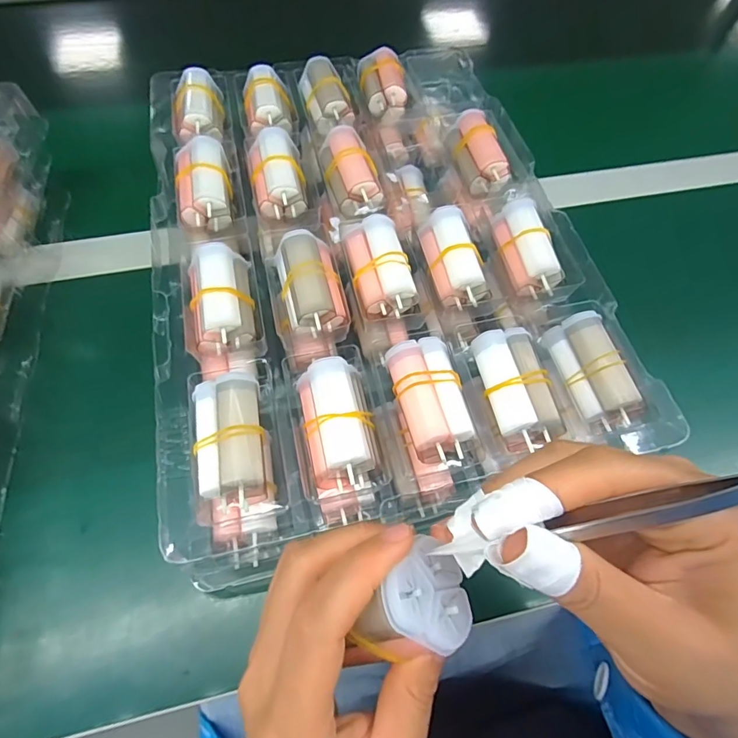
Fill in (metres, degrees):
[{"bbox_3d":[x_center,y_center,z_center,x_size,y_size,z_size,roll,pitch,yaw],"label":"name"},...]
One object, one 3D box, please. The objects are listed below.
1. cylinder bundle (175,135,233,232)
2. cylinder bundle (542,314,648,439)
[{"bbox_3d":[-0.116,-0.131,0.316,0.035,0.024,0.064,-9,64,-7],"label":"cylinder bundle"},{"bbox_3d":[0.130,0.000,0.261,0.027,0.020,0.066,-13,64,-9],"label":"cylinder bundle"}]

